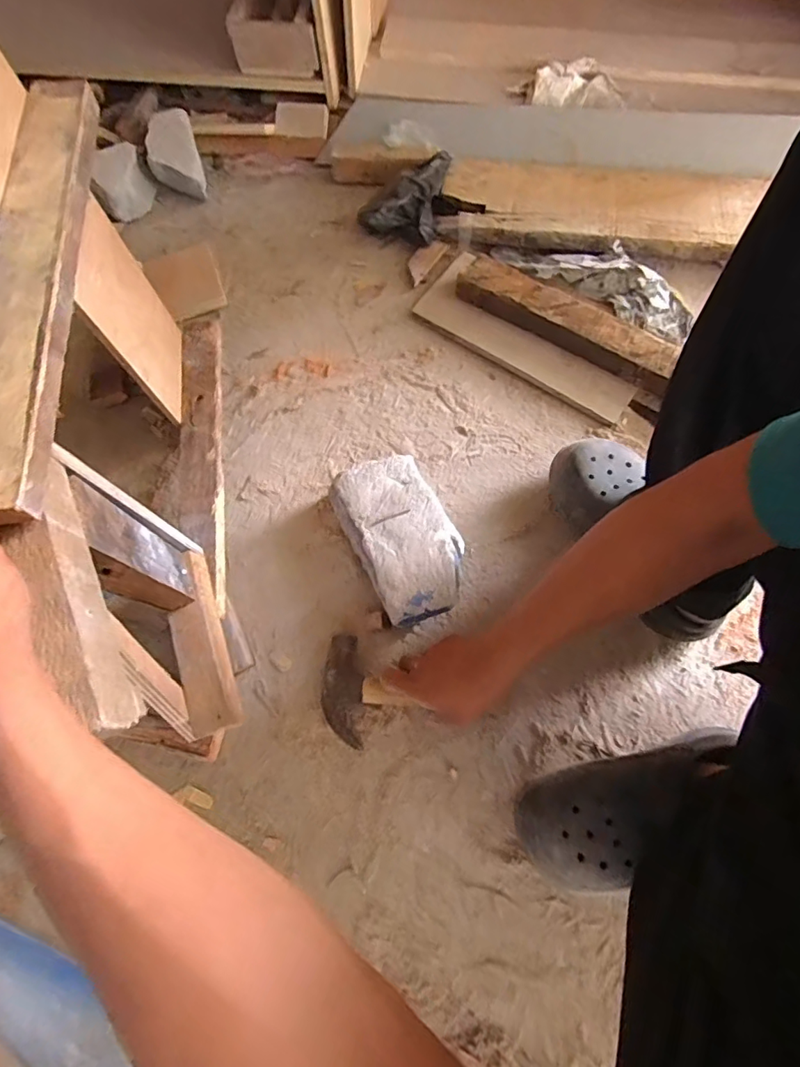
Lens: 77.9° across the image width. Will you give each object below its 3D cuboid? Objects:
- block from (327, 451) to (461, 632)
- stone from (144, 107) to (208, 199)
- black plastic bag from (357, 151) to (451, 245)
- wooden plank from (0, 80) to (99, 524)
[{"bbox_3d":[0.005,0.009,0.621,0.118,0.077,0.204,-27,71,-8],"label":"block"},{"bbox_3d":[-0.393,-0.663,0.867,0.079,0.075,0.148,-16,70,-4],"label":"stone"},{"bbox_3d":[0.008,-0.576,0.843,0.128,0.054,0.165,10,70,6],"label":"black plastic bag"},{"bbox_3d":[-0.273,-0.196,0.364,0.060,0.021,0.412,-10,68,-2],"label":"wooden plank"}]

